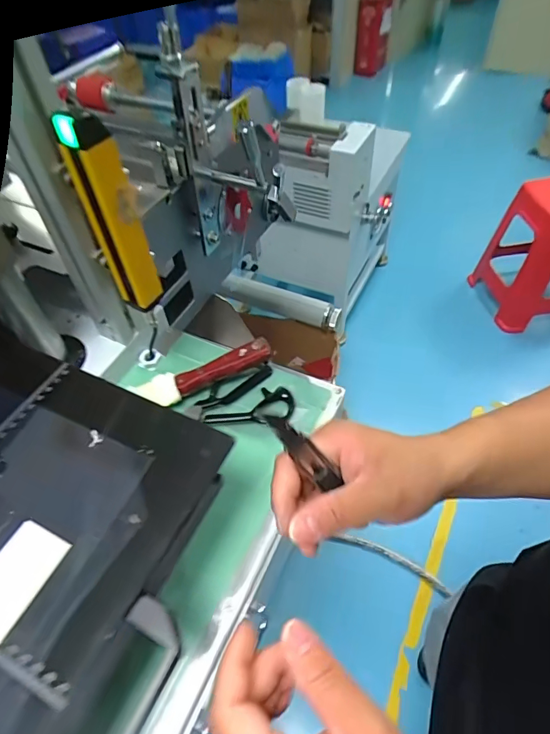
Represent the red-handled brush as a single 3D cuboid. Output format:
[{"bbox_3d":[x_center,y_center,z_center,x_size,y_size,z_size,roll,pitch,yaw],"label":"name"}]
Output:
[{"bbox_3d":[-0.081,0.005,0.504,0.170,0.025,0.034,-19,53,-12],"label":"red-handled brush"}]

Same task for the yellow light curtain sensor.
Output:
[{"bbox_3d":[-0.141,-0.129,0.395,0.031,0.182,0.031,29,59,24],"label":"yellow light curtain sensor"}]

